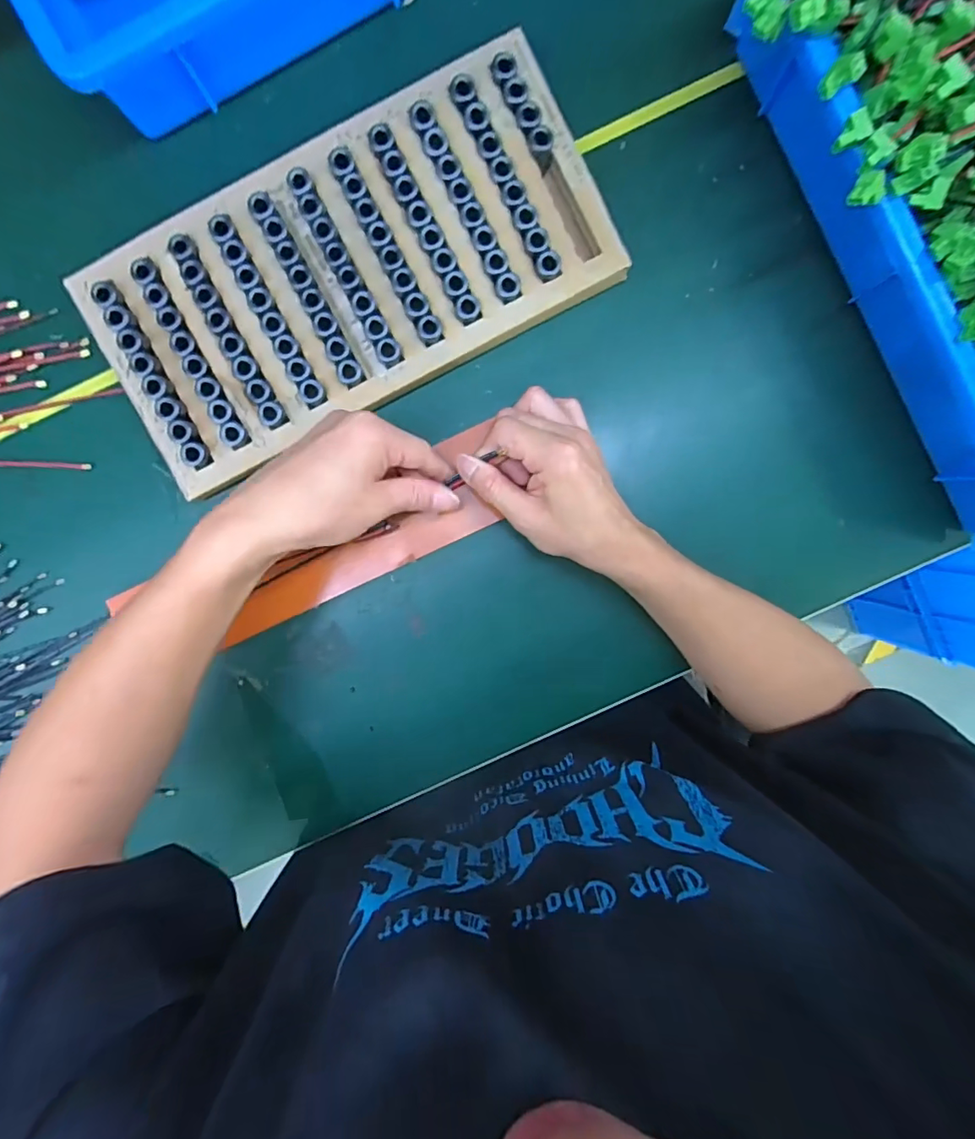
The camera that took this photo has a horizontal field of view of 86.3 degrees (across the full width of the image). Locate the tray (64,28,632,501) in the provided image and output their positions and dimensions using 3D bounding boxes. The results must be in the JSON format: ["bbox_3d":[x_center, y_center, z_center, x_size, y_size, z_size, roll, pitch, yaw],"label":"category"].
[{"bbox_3d":[-0.097,-0.210,0.369,0.360,0.017,0.176,-26,96,2],"label":"tray"}]

